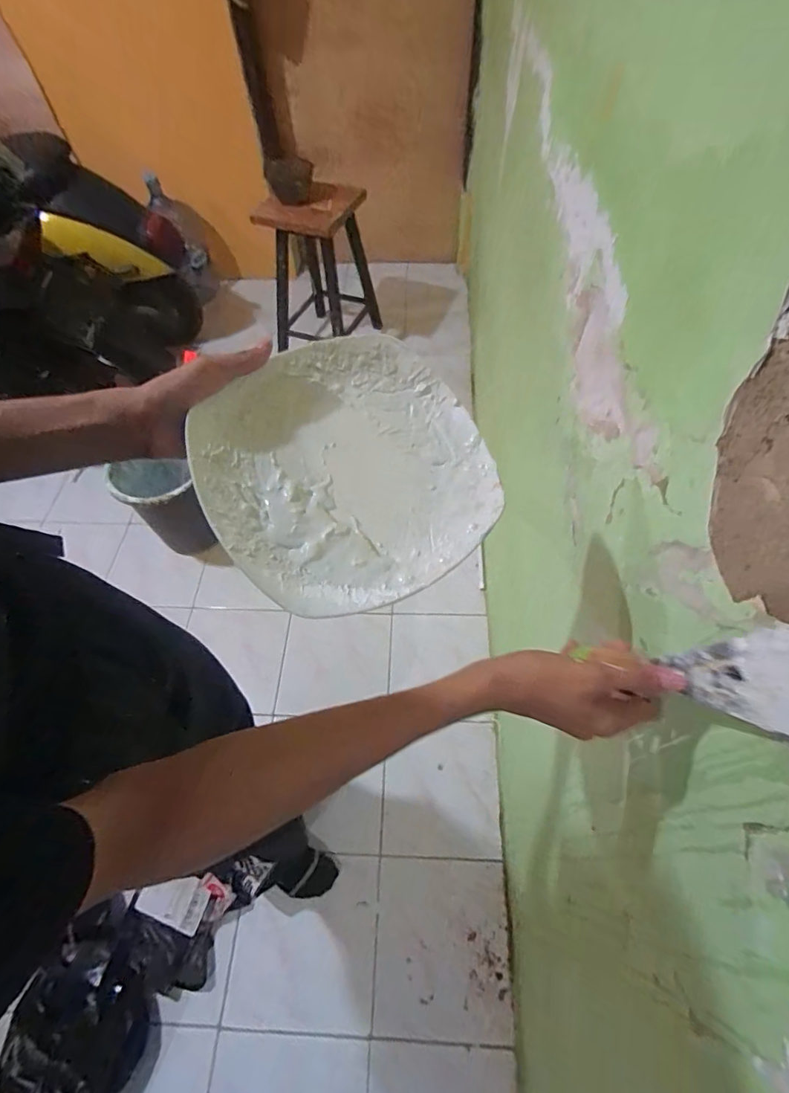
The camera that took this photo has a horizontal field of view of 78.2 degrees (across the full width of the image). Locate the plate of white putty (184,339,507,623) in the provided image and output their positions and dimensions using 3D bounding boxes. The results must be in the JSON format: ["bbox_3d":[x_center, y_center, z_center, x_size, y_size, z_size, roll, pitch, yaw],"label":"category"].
[{"bbox_3d":[-0.039,-0.063,0.409,0.228,0.028,0.228,3,70,-9],"label":"plate of white putty"}]

